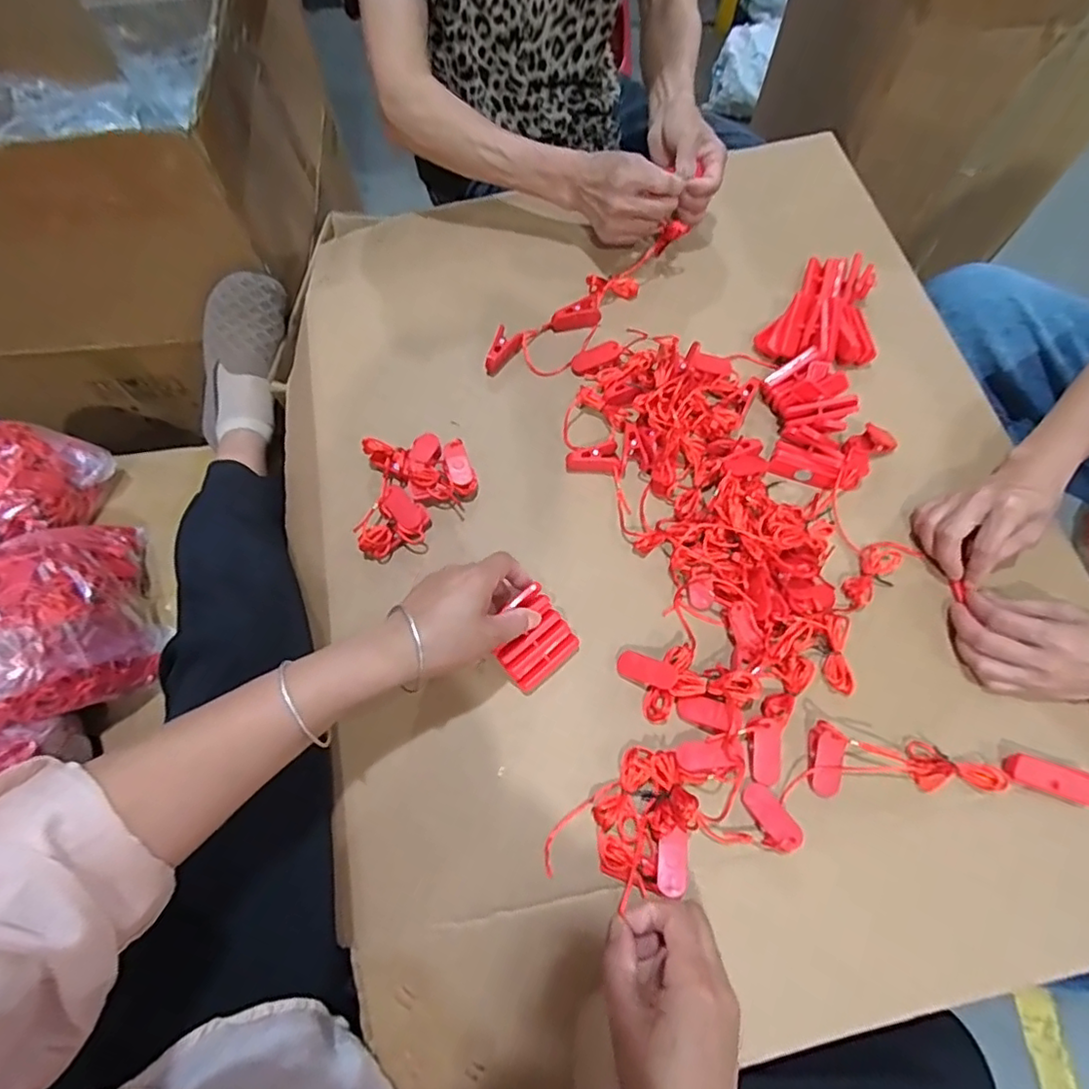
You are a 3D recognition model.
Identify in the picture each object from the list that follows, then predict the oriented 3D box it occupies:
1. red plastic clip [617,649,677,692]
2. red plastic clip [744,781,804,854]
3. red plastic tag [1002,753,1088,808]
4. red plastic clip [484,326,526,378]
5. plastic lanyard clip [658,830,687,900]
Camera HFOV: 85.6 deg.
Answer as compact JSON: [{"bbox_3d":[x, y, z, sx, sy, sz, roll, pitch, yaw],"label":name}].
[{"bbox_3d":[0.081,0.100,0.463,0.048,0.006,0.021,15,67,28],"label":"red plastic clip"},{"bbox_3d":[0.163,0.196,0.423,0.023,0.011,0.049,-25,47,-9],"label":"red plastic clip"},{"bbox_3d":[0.370,0.171,0.430,0.059,0.014,0.022,19,69,8],"label":"red plastic tag"},{"bbox_3d":[-0.039,-0.191,0.578,0.025,0.026,0.050,19,69,8],"label":"red plastic clip"},{"bbox_3d":[0.090,0.219,0.409,0.018,0.007,0.037,6,68,3],"label":"plastic lanyard clip"}]

